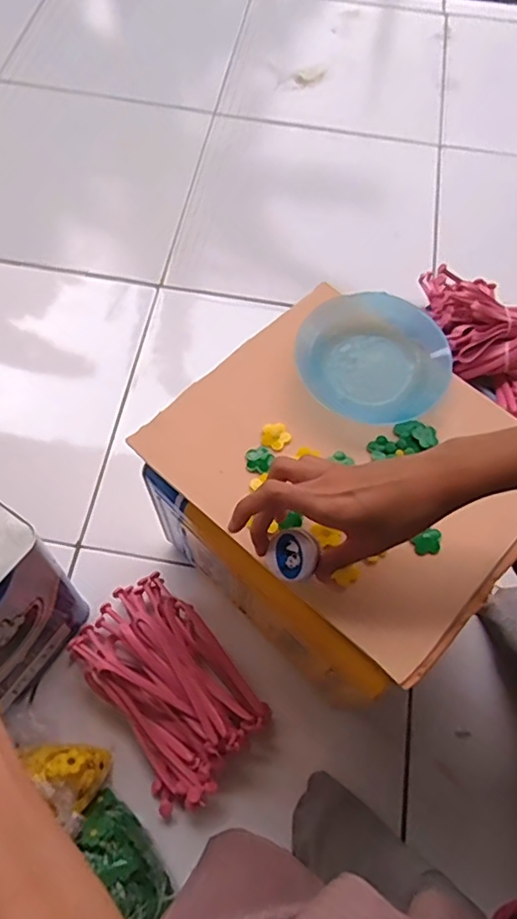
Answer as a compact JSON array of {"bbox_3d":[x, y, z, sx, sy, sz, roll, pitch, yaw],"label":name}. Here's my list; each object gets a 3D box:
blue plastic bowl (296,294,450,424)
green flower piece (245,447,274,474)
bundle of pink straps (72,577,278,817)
[{"bbox_3d":[0.101,-0.087,0.494,0.116,0.037,0.115,1,65,-1],"label":"blue plastic bowl"},{"bbox_3d":[0.001,0.001,0.472,0.022,0.006,0.022,1,65,-1],"label":"green flower piece"},{"bbox_3d":[-0.095,0.234,0.611,0.133,0.056,0.208,-35,71,-16],"label":"bundle of pink straps"}]

